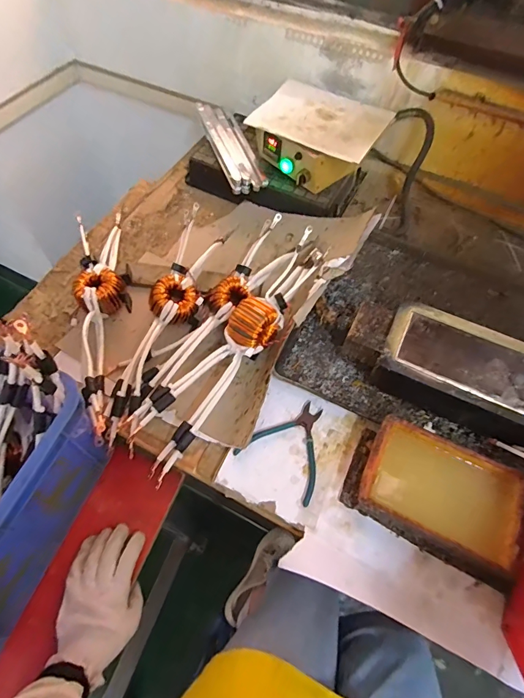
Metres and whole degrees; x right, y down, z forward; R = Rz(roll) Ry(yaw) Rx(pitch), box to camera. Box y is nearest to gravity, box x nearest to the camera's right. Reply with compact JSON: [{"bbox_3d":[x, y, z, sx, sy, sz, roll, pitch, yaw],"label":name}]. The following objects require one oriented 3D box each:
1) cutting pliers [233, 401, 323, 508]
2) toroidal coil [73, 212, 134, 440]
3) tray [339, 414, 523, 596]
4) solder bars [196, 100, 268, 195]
[{"bbox_3d":[0.050,0.141,0.585,0.124,0.007,0.133,34,64,17],"label":"cutting pliers"},{"bbox_3d":[-0.272,-0.066,0.685,0.088,0.062,0.470,-12,61,-9],"label":"toroidal coil"},{"bbox_3d":[0.232,0.193,0.524,0.217,0.066,0.137,25,62,12],"label":"tray"},{"bbox_3d":[-0.074,-0.467,0.880,0.080,0.028,0.314,-17,62,-11],"label":"solder bars"}]

